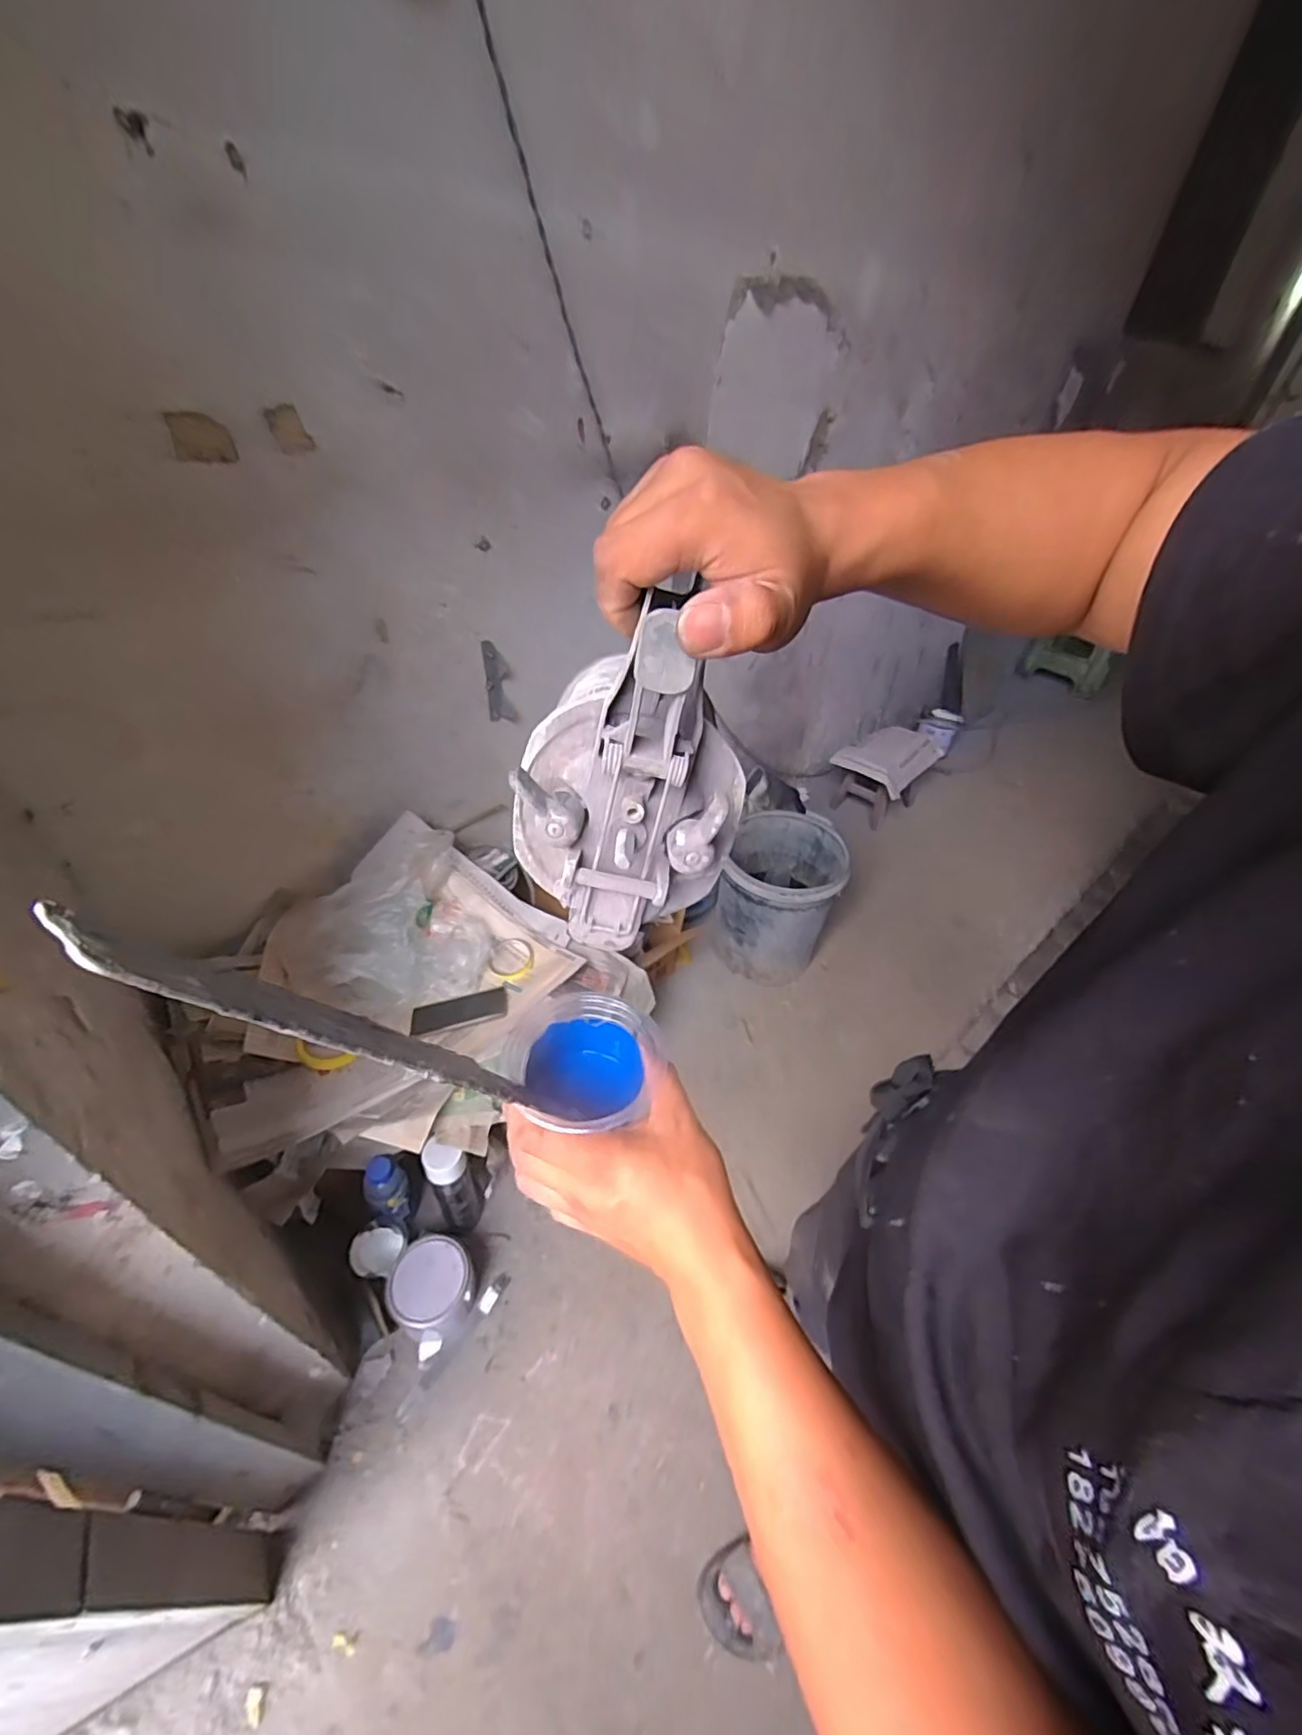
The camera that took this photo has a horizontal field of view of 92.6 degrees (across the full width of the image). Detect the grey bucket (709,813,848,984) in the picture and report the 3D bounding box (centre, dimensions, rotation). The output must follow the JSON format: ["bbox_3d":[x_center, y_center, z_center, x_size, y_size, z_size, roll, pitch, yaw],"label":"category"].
[{"bbox_3d":[0.337,0.094,1.668,0.294,0.364,0.341,14,40,13],"label":"grey bucket"}]

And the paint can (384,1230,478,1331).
[{"bbox_3d":[-0.372,0.715,1.066,0.136,0.106,0.133,6,39,4],"label":"paint can"}]

